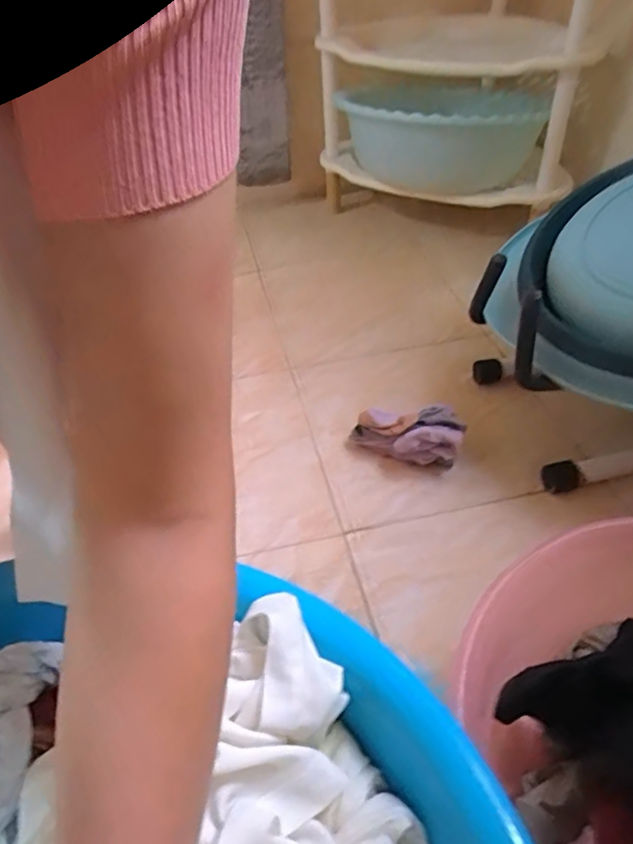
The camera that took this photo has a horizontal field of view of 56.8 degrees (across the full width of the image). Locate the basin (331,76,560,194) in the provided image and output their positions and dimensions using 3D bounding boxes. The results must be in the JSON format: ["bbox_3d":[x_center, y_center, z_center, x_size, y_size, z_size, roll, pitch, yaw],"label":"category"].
[{"bbox_3d":[0.217,-0.527,1.045,0.320,0.142,0.403,8,43,10],"label":"basin"}]

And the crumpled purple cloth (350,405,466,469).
[{"bbox_3d":[0.105,0.017,0.680,0.134,0.073,0.056,3,40,27],"label":"crumpled purple cloth"}]

